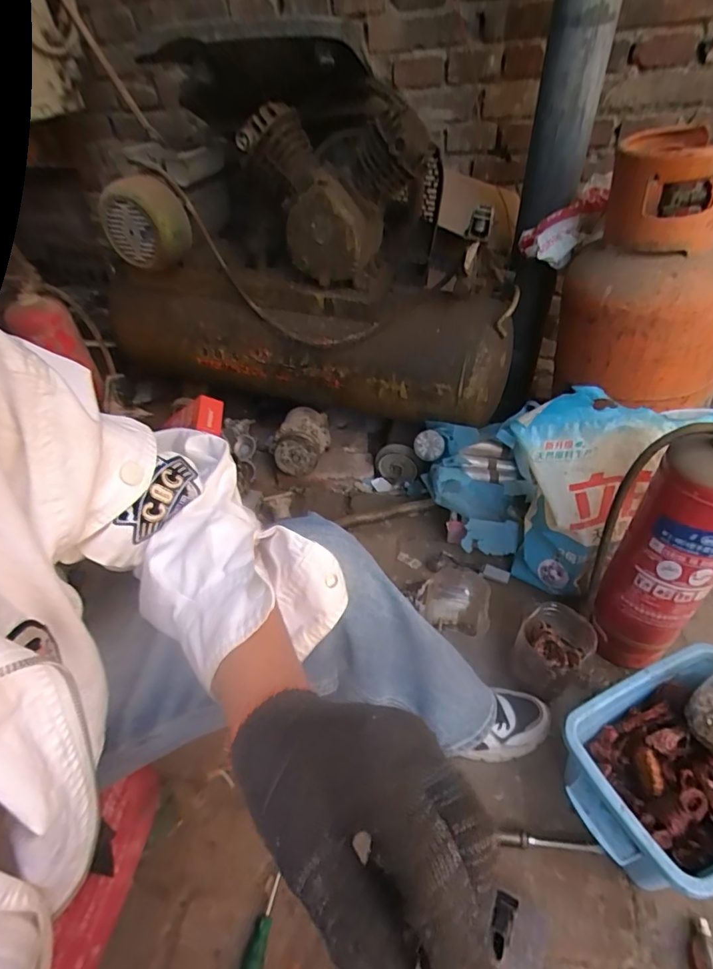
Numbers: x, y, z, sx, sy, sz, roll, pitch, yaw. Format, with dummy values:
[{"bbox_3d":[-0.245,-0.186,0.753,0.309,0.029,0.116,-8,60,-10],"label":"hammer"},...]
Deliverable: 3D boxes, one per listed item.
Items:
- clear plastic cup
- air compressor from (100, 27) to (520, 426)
[{"bbox_3d":[0.301,0.262,0.743,0.104,0.123,0.094,-36,52,-28],"label":"clear plastic cup"},{"bbox_3d":[-0.055,-0.555,1.087,0.862,0.617,0.488,13,46,18],"label":"air compressor"}]

